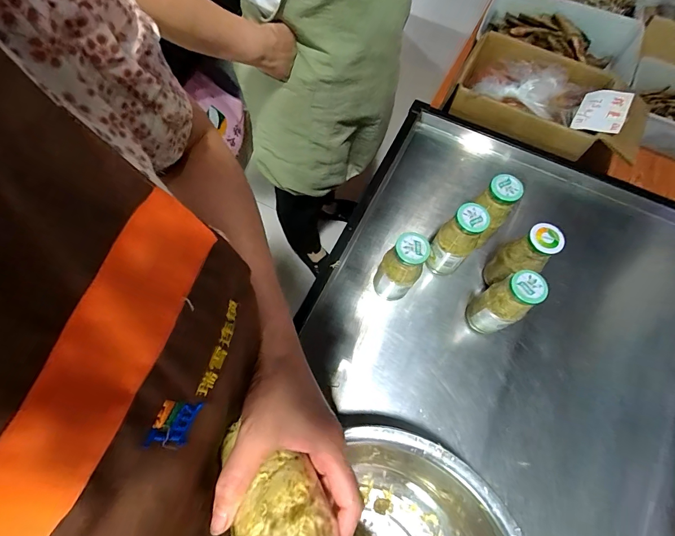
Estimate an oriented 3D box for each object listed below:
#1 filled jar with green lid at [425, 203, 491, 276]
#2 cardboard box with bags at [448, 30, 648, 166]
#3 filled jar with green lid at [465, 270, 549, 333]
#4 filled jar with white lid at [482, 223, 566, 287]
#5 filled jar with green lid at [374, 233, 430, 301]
[{"bbox_3d":[0.192,-0.039,0.613,0.058,0.176,0.052,30,70,11],"label":"filled jar with green lid"},{"bbox_3d":[0.442,-0.360,0.780,0.394,0.090,0.228,31,70,12],"label":"cardboard box with bags"},{"bbox_3d":[0.255,0.058,0.572,0.050,0.171,0.061,-31,71,-13],"label":"filled jar with green lid"},{"bbox_3d":[0.298,-0.016,0.605,0.071,0.177,0.063,-41,73,-16],"label":"filled jar with white lid"},{"bbox_3d":[0.098,0.008,0.592,0.062,0.177,0.056,30,70,11],"label":"filled jar with green lid"}]

